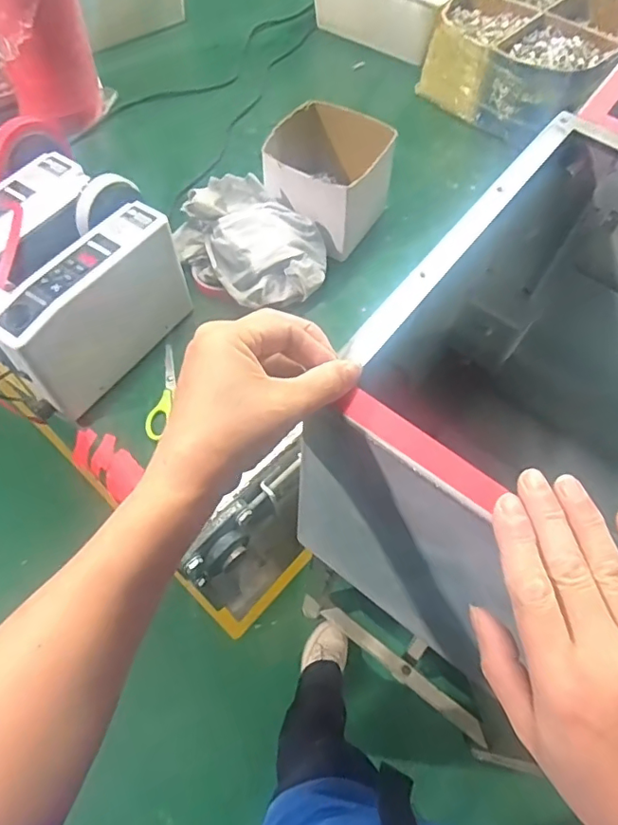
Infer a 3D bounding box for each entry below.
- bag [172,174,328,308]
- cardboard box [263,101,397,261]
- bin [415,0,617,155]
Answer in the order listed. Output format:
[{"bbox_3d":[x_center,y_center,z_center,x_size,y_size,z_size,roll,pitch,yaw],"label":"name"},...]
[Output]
[{"bbox_3d":[-0.075,-0.220,0.686,0.197,0.091,0.135,40,69,18],"label":"bag"},{"bbox_3d":[0.016,-0.306,0.716,0.151,0.114,0.152,27,65,12],"label":"cardboard box"},{"bbox_3d":[0.386,-0.639,0.898,0.249,0.108,0.436,32,66,15],"label":"bin"}]

